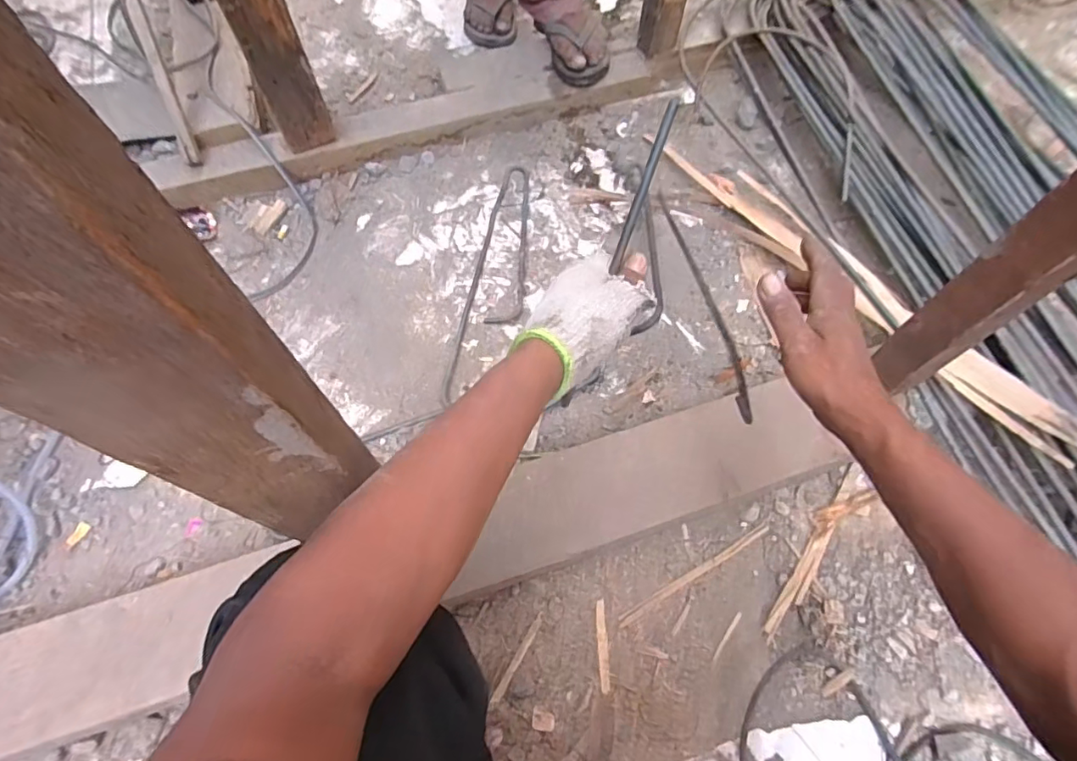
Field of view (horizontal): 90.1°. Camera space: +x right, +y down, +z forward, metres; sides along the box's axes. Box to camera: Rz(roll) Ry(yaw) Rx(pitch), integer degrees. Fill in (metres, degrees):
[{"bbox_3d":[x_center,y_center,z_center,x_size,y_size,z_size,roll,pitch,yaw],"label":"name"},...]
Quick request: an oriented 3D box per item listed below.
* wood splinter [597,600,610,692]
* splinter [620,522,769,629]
[{"bbox_3d":[0.073,0.296,0.601,0.012,0.004,0.092,-3,66,-1],"label":"wood splinter"},{"bbox_3d":[0.187,0.228,0.638,0.215,0.004,0.012,-29,69,-12],"label":"splinter"}]

